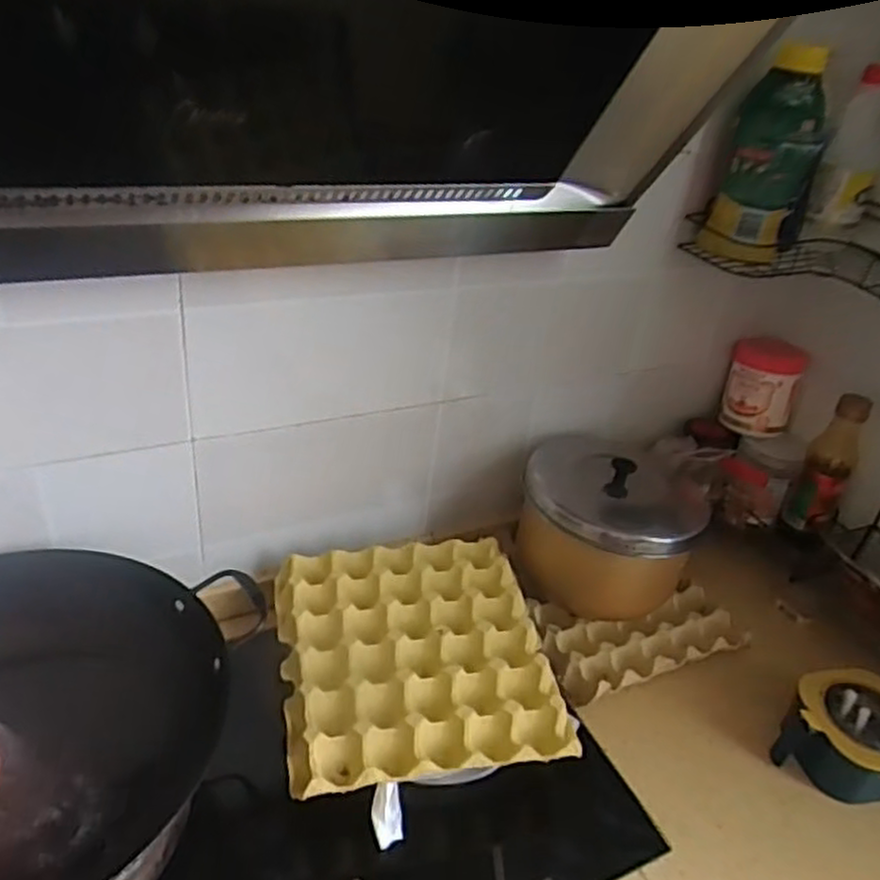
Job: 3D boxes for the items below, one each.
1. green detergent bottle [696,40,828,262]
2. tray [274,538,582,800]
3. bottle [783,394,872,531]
[{"bbox_3d":[0.381,-0.320,0.834,0.090,0.217,0.073,26,38,26],"label":"green detergent bottle"},{"bbox_3d":[-0.029,0.229,0.805,0.277,0.043,0.285,-2,35,-15],"label":"tray"},{"bbox_3d":[0.508,0.034,0.958,0.062,0.184,0.060,26,38,26],"label":"bottle"}]

